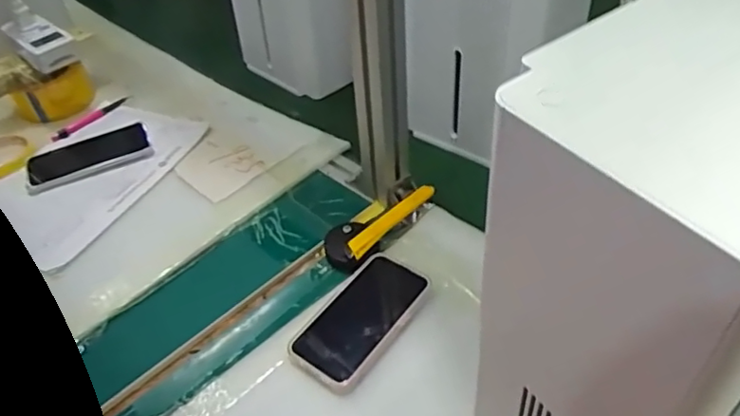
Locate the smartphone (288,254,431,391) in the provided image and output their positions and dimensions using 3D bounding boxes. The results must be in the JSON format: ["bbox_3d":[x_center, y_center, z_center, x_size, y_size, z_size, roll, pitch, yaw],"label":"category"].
[{"bbox_3d":[-0.009,0.106,0.595,0.079,0.014,0.151,28,51,28],"label":"smartphone"}]

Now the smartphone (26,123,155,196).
[{"bbox_3d":[-0.384,-0.070,0.821,0.162,0.008,0.082,-24,50,-13],"label":"smartphone"}]

